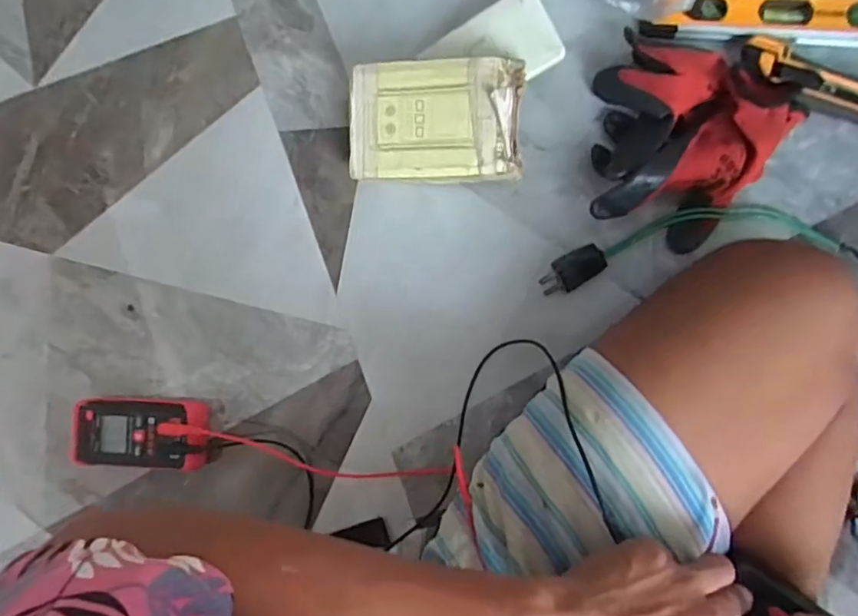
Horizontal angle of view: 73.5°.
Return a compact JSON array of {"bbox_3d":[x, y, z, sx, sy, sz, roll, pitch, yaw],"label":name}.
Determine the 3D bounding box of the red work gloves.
[{"bbox_3d":[0.190,-0.128,0.444,0.142,0.065,0.141,0,87,9],"label":"red work gloves"}]

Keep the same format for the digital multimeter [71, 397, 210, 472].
[{"bbox_3d":[-0.257,0.113,0.518,0.122,0.030,0.061,4,88,9],"label":"digital multimeter"}]

